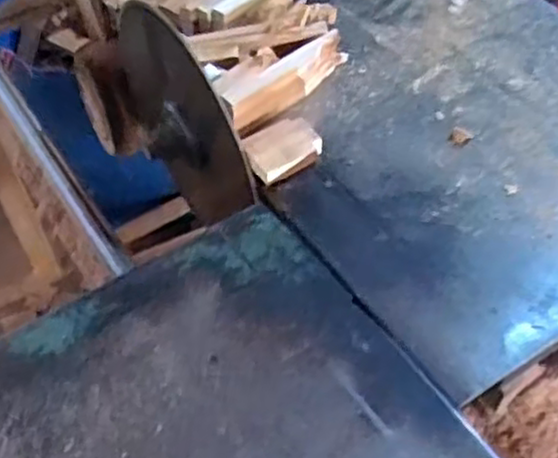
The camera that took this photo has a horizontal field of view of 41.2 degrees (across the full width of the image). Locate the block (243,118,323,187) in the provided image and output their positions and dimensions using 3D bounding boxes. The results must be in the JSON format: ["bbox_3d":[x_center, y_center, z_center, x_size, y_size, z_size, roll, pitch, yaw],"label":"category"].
[{"bbox_3d":[0.005,-0.070,0.670,0.064,0.021,0.051,-29,58,-19],"label":"block"}]

